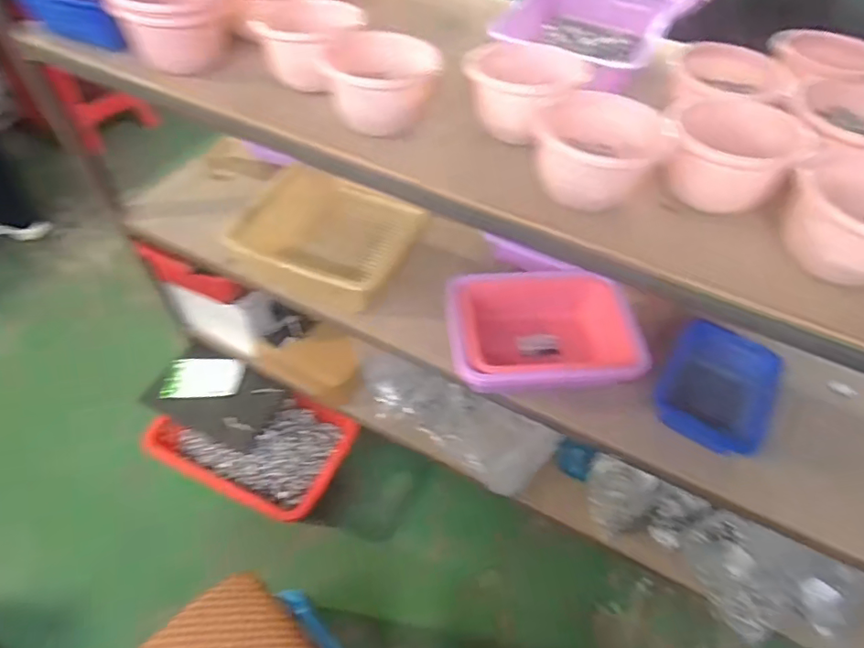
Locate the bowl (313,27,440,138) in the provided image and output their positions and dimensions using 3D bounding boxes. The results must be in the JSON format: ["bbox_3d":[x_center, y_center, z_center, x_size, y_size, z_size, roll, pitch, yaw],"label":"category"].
[{"bbox_3d":[-0.077,-0.330,0.696,0.145,0.075,0.141,1,52,-2],"label":"bowl"}]

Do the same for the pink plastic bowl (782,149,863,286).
[{"bbox_3d":[0.452,-0.111,0.550,0.123,0.075,0.149,-28,59,-22],"label":"pink plastic bowl"}]

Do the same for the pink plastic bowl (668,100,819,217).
[{"bbox_3d":[0.356,-0.202,0.614,0.131,0.079,0.126,1,52,-2],"label":"pink plastic bowl"}]

